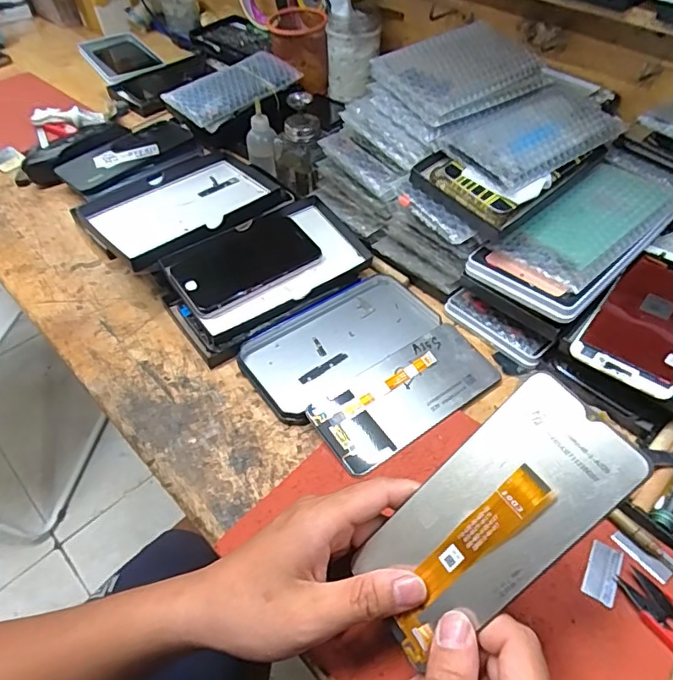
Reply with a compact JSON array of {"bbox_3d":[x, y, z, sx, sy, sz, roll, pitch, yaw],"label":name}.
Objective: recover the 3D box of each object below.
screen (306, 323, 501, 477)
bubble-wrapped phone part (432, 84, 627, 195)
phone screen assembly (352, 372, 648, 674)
[{"bbox_3d":[0.059,0.044,0.433,0.158,0.006,0.071,-29,63,-21],"label":"screen"},{"bbox_3d":[0.184,-0.191,0.476,0.171,0.019,0.086,-30,55,-22],"label":"bubble-wrapped phone part"},{"bbox_3d":[0.076,0.093,0.269,0.151,0.015,0.070,-48,58,11],"label":"phone screen assembly"}]

